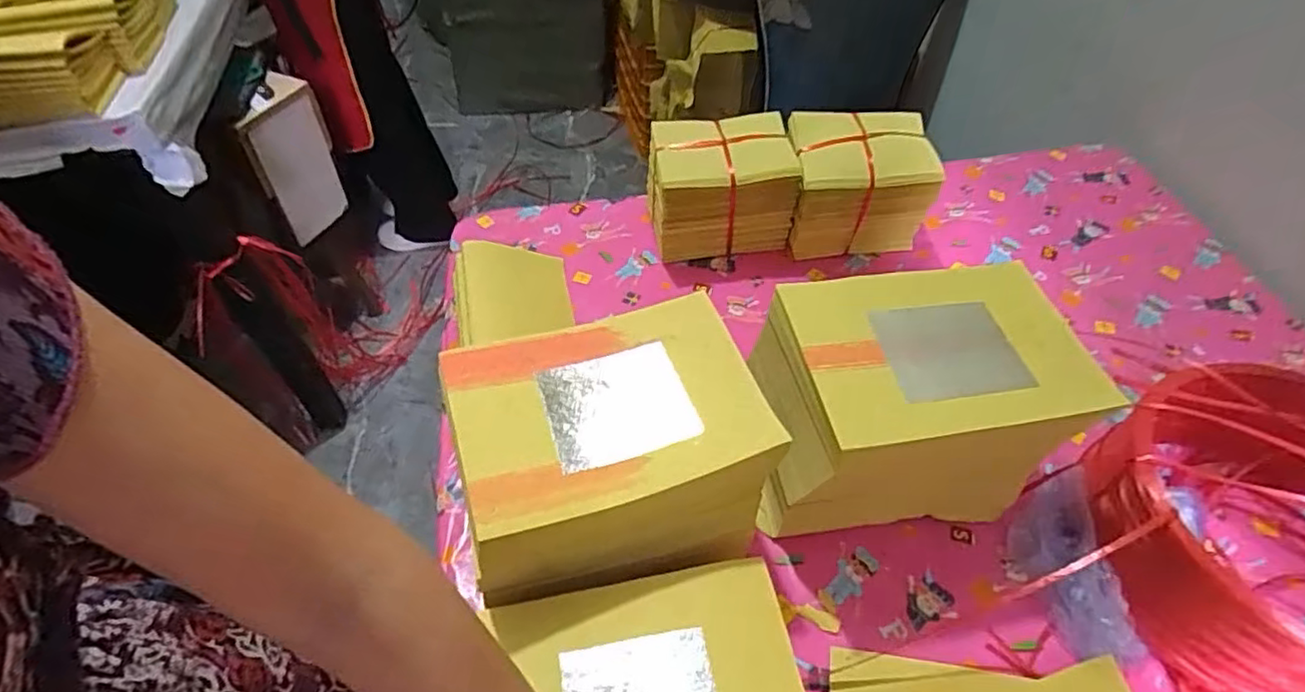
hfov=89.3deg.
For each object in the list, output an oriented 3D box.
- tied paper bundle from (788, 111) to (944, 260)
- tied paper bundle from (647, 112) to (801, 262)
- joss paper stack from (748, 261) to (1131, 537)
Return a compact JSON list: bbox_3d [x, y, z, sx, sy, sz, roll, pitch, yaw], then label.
[{"bbox_3d":[0.251,-0.196,0.828,0.164,0.146,0.108,0,51,-1],"label":"tied paper bundle"},{"bbox_3d":[0.082,-0.196,0.832,0.167,0.137,0.110,-4,51,-4],"label":"tied paper bundle"},{"bbox_3d":[0.217,0.055,0.594,0.241,0.186,0.159,-7,51,-7],"label":"joss paper stack"}]

